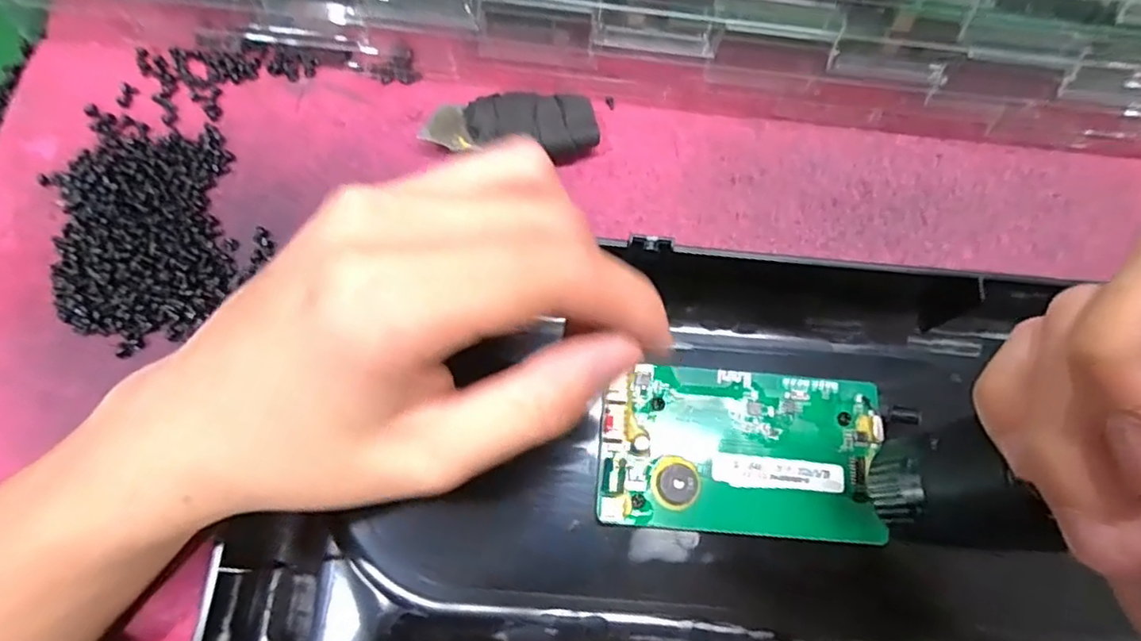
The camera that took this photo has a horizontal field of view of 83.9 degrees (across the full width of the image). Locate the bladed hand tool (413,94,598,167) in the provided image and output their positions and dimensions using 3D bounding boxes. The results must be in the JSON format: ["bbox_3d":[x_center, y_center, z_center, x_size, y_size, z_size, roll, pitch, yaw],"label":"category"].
[{"bbox_3d":[-0.025,-0.082,0.274,0.072,0.019,0.028,-1,73,-4],"label":"bladed hand tool"}]

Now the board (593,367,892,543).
[{"bbox_3d":[0.065,0.048,0.237,0.105,0.009,0.061,5,73,-1],"label":"board"}]

